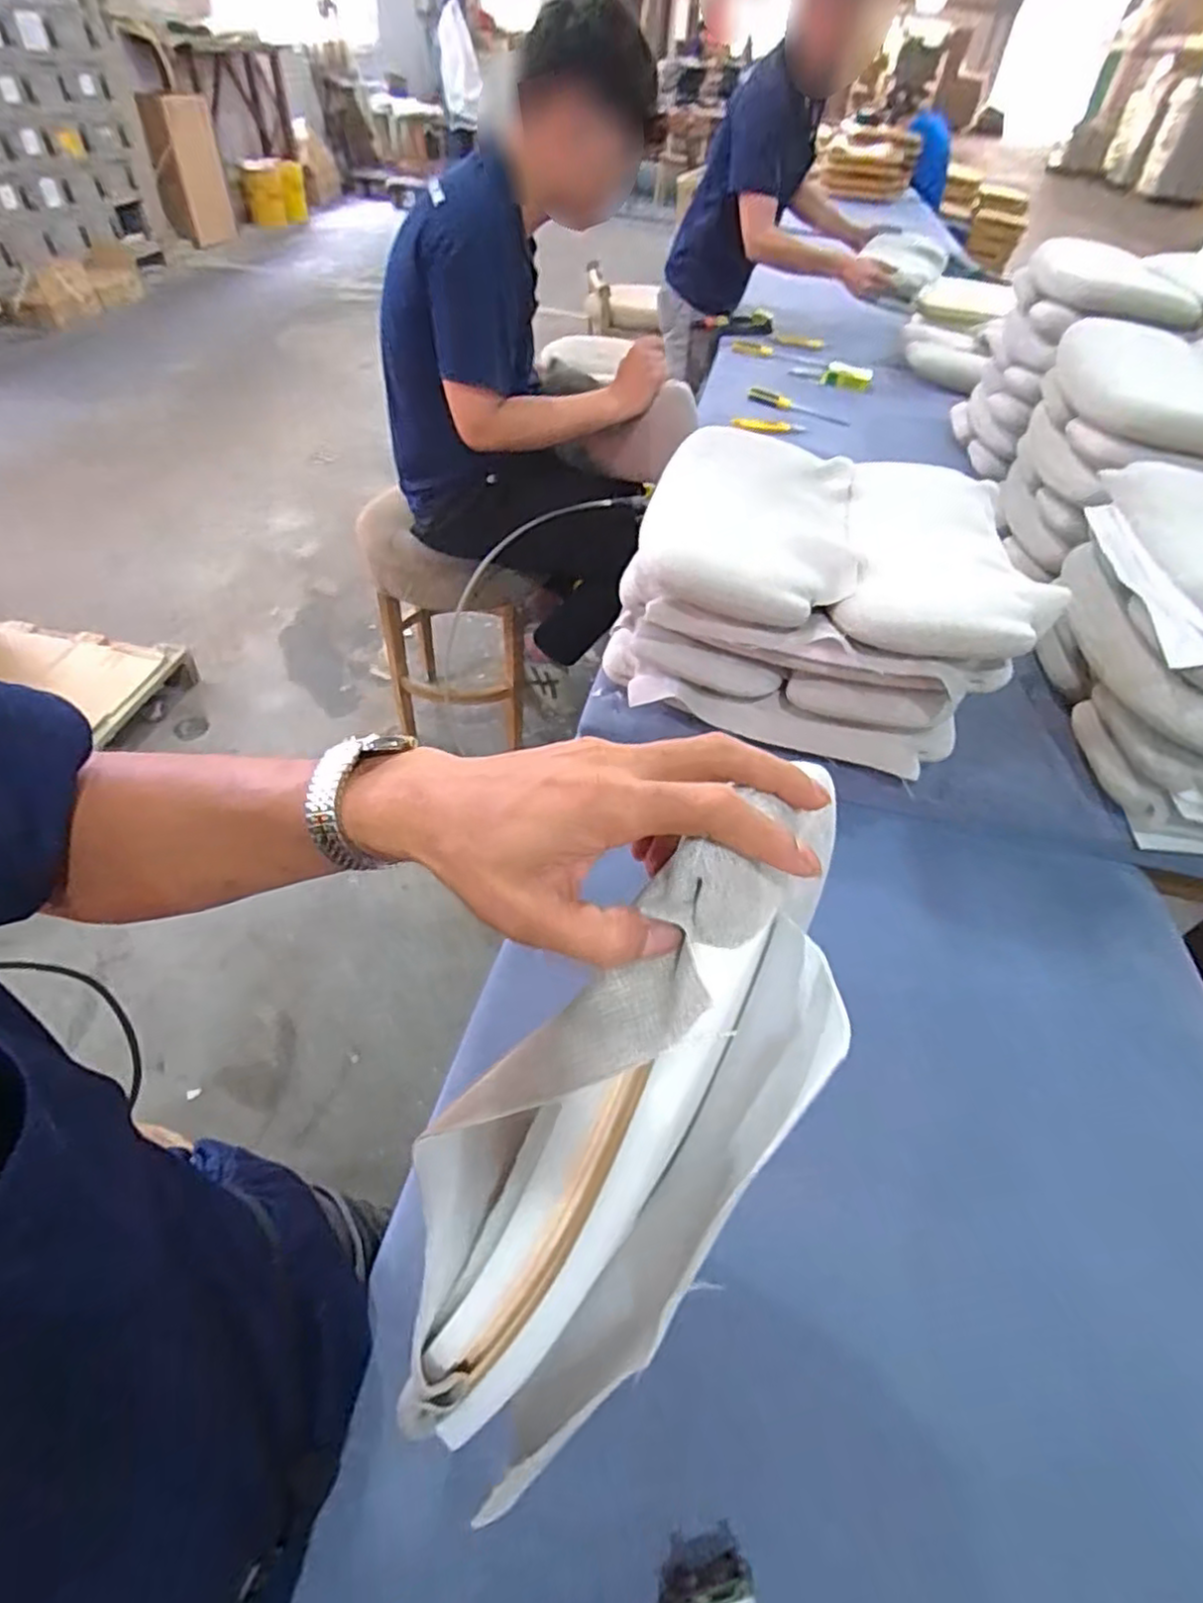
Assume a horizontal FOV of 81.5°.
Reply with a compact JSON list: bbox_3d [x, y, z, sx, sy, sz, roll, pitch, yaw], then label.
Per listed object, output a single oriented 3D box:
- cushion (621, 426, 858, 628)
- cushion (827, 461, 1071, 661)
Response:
[{"bbox_3d":[0.185,-0.354,0.885,0.251,0.070,0.391,14,48,6],"label":"cushion"},{"bbox_3d":[0.408,-0.309,0.846,0.222,0.042,0.421,16,48,8],"label":"cushion"}]

